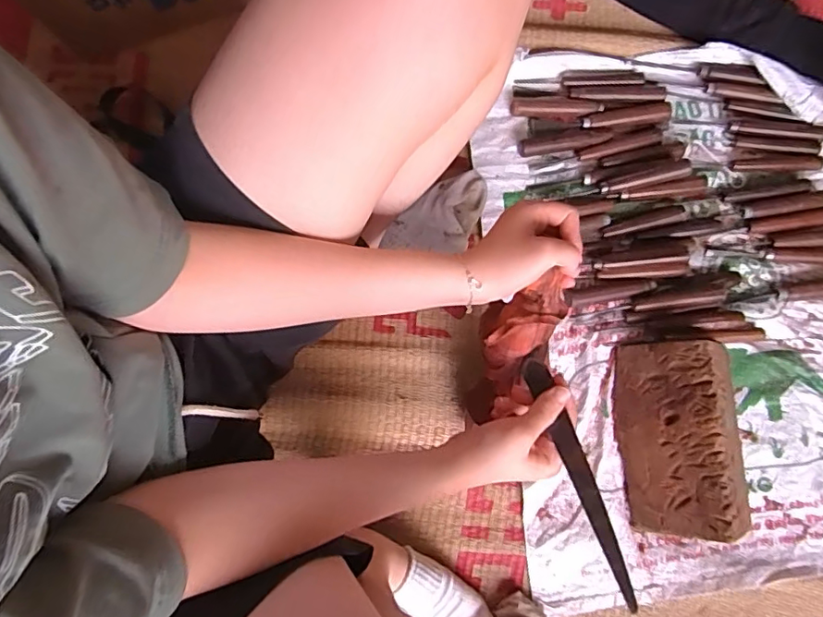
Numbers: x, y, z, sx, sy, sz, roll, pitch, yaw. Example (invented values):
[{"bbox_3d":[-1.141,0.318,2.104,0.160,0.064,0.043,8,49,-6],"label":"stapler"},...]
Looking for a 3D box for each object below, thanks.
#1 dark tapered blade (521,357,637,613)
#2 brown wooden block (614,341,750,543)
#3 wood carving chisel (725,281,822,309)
[{"bbox_3d":[0.134,0.132,0.429,0.020,0.011,0.195,-19,70,-3],"label":"dark tapered blade"},{"bbox_3d":[0.292,0.141,0.584,0.114,0.067,0.201,5,79,1],"label":"brown wooden block"},{"bbox_3d":[0.462,-0.018,0.639,0.164,0.019,0.022,-6,79,-1],"label":"wood carving chisel"}]

